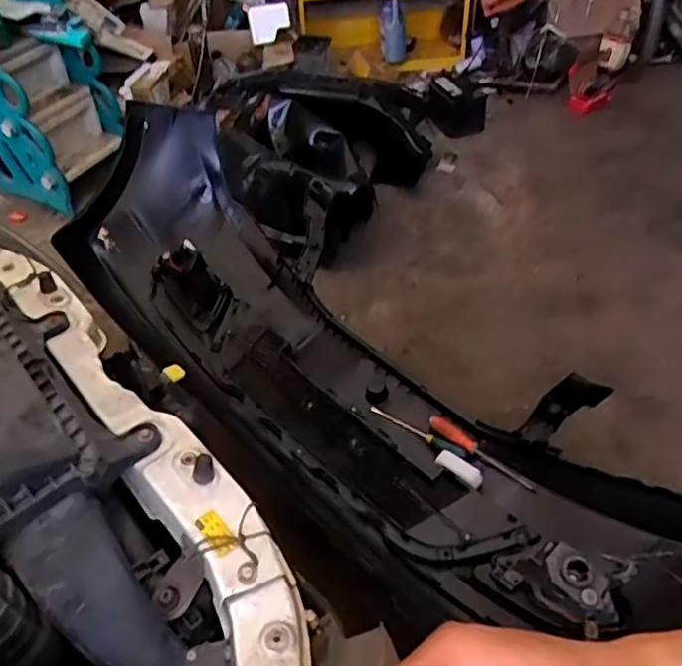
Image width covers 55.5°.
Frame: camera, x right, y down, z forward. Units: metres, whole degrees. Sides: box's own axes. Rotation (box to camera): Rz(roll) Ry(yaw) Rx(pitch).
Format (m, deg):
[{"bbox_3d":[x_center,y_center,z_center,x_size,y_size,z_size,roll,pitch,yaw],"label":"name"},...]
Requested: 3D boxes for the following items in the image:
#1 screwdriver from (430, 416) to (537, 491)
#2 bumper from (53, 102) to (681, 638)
[{"bbox_3d":[0.287,0.249,1.337,0.030,0.038,0.264,-34,52,-27],"label":"screwdriver"},{"bbox_3d":[-0.003,0.091,1.353,0.467,0.432,1.646,-36,53,-28],"label":"bumper"}]

